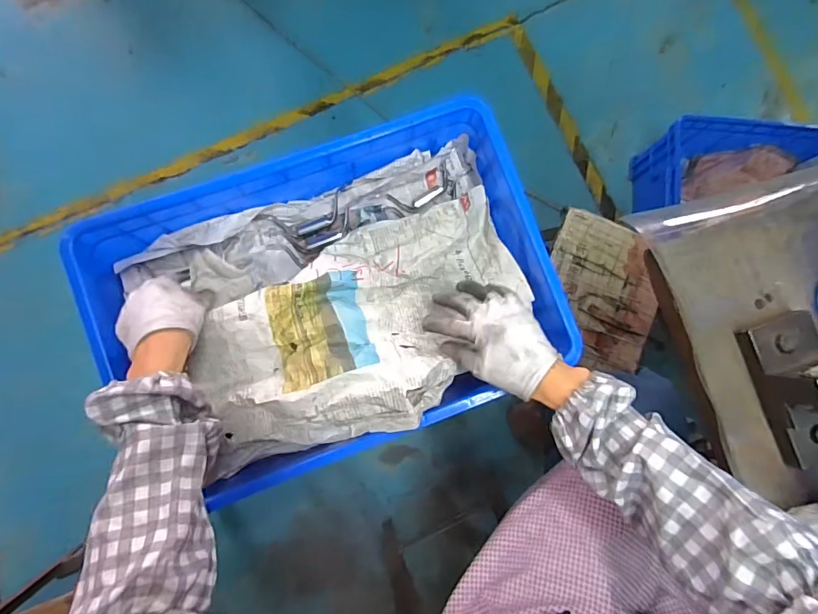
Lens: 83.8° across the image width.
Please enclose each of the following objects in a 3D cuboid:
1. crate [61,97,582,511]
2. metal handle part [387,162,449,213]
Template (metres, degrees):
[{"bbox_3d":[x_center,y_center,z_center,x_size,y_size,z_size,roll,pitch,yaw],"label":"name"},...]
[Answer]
[{"bbox_3d":[-0.092,-0.011,0.564,0.505,0.136,0.337,-20,87,-4],"label":"crate"},{"bbox_3d":[0.019,-0.165,0.646,0.093,0.013,0.037,-34,88,-5],"label":"metal handle part"}]

